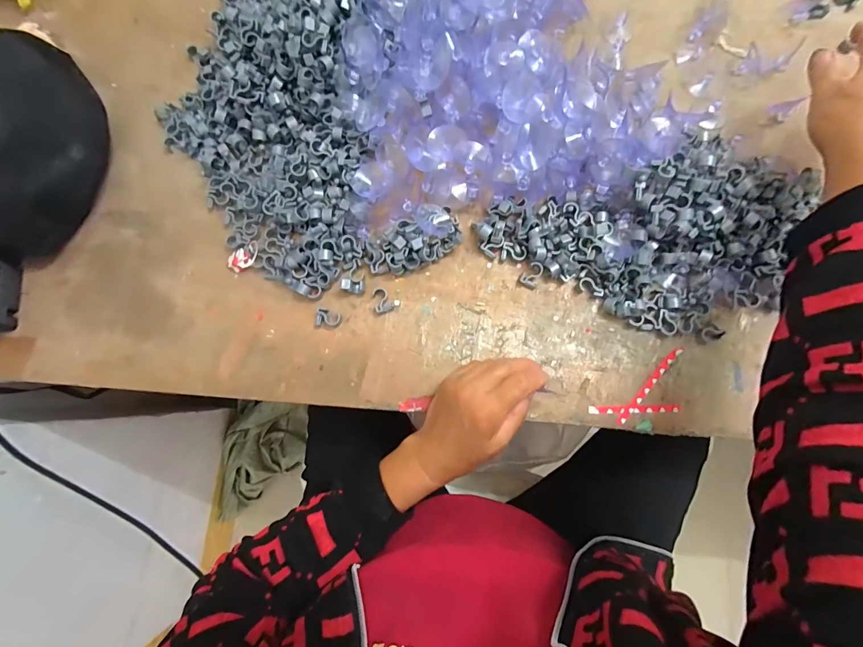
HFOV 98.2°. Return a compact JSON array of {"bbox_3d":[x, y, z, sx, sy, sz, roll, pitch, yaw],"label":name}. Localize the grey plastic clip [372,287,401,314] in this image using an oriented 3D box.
[{"bbox_3d":[-0.048,-0.025,0.383,0.024,0.010,0.026,0,79,1],"label":"grey plastic clip"}]

